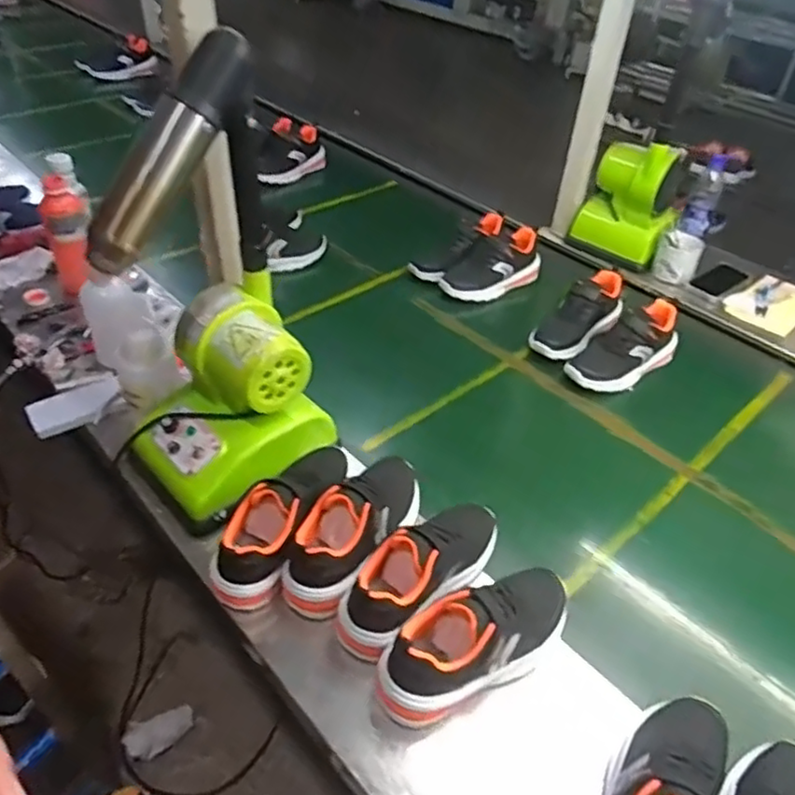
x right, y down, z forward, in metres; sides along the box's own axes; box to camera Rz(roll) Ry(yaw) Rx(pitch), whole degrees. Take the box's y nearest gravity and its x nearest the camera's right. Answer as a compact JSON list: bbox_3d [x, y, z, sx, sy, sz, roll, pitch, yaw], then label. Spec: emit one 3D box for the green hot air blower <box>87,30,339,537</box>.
[{"bbox_3d":[-0.206,-0.105,0.751,0.227,0.476,0.185,-28,51,-32],"label":"green hot air blower"}]

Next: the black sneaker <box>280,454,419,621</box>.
[{"bbox_3d":[-0.042,0.145,0.786,0.091,0.095,0.235,21,44,19],"label":"black sneaker"}]

